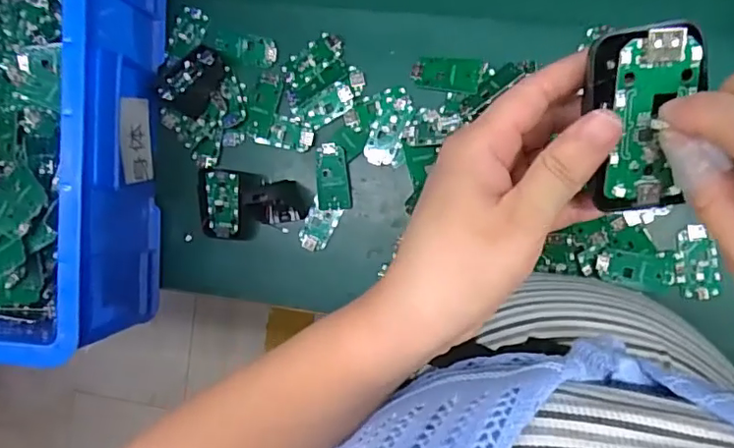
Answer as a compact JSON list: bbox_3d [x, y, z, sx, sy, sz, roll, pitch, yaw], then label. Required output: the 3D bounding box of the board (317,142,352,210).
[{"bbox_3d":[-0.032,-0.046,0.538,0.032,0.004,0.063,-2,91,10],"label":"board"}]

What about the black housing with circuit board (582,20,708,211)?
[{"bbox_3d":[0.107,-0.040,0.215,0.038,0.015,0.068,-1,105,10],"label":"black housing with circuit board"}]

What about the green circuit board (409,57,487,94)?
[{"bbox_3d":[0.074,-0.137,0.514,0.065,0.011,0.031,10,93,9],"label":"green circuit board"}]

